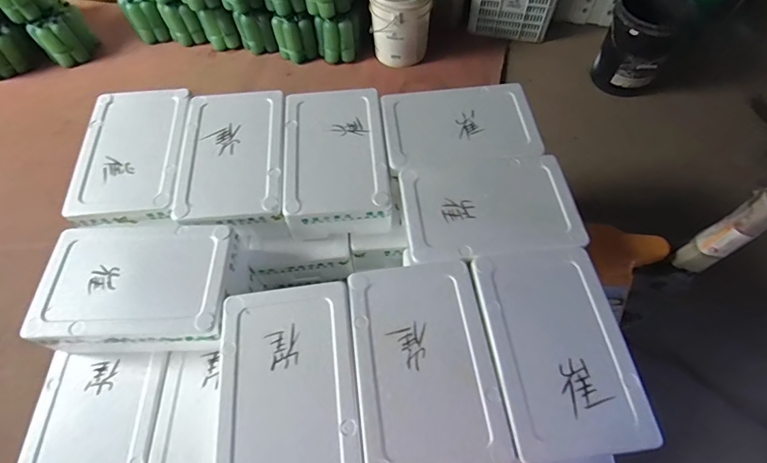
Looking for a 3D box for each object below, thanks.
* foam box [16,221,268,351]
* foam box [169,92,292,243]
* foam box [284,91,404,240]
[{"bbox_3d":[-0.578,0.140,1.053,0.449,0.174,0.311,0,62,3],"label":"foam box"},{"bbox_3d":[-0.412,-0.186,1.195,0.279,0.156,0.417,-5,61,0],"label":"foam box"},{"bbox_3d":[-0.121,-0.194,1.198,0.287,0.167,0.396,-5,61,0],"label":"foam box"}]

